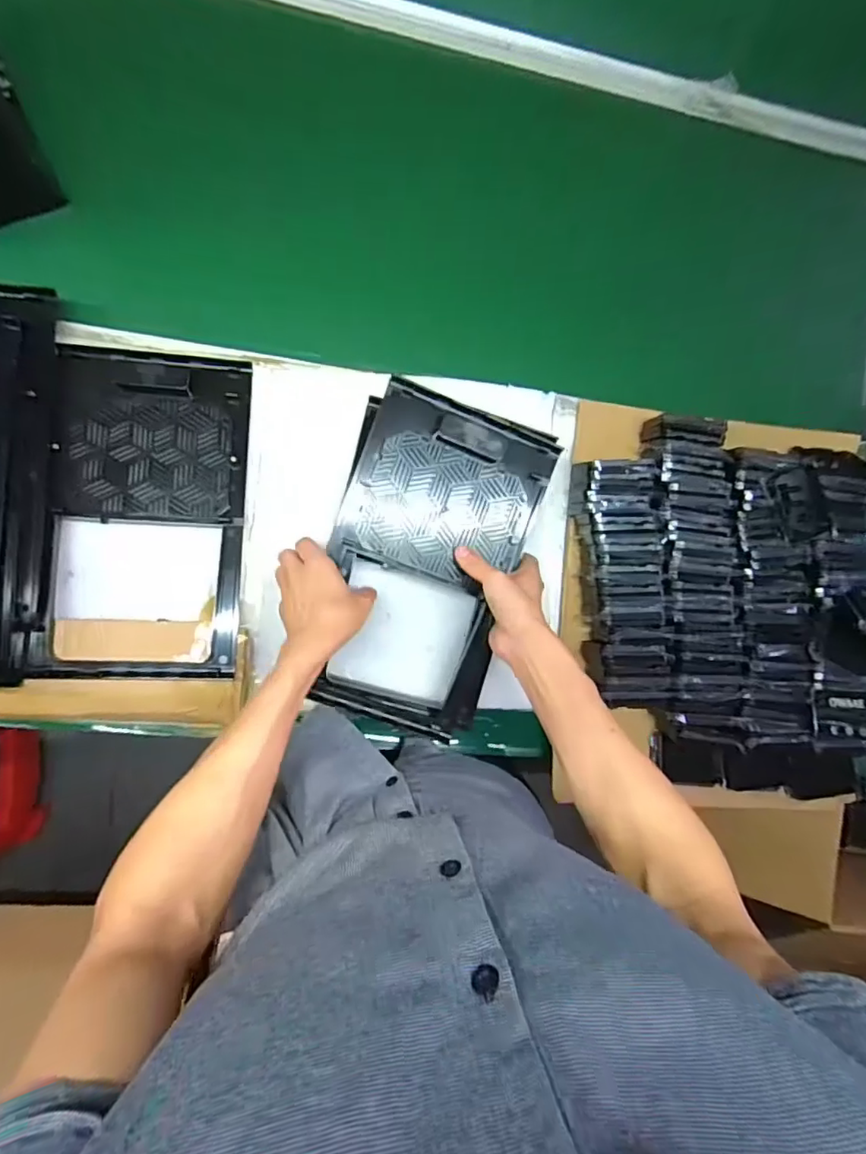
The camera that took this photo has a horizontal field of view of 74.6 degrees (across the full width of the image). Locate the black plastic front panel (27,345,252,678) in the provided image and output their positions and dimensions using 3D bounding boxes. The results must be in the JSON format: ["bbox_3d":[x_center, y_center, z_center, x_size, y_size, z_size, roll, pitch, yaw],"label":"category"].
[{"bbox_3d":[-0.299,-0.070,0.604,0.189,0.047,0.342,3,89,-9],"label":"black plastic front panel"}]

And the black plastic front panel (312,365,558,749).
[{"bbox_3d":[-0.010,-0.015,0.609,0.192,0.023,0.341,20,94,-8],"label":"black plastic front panel"}]

